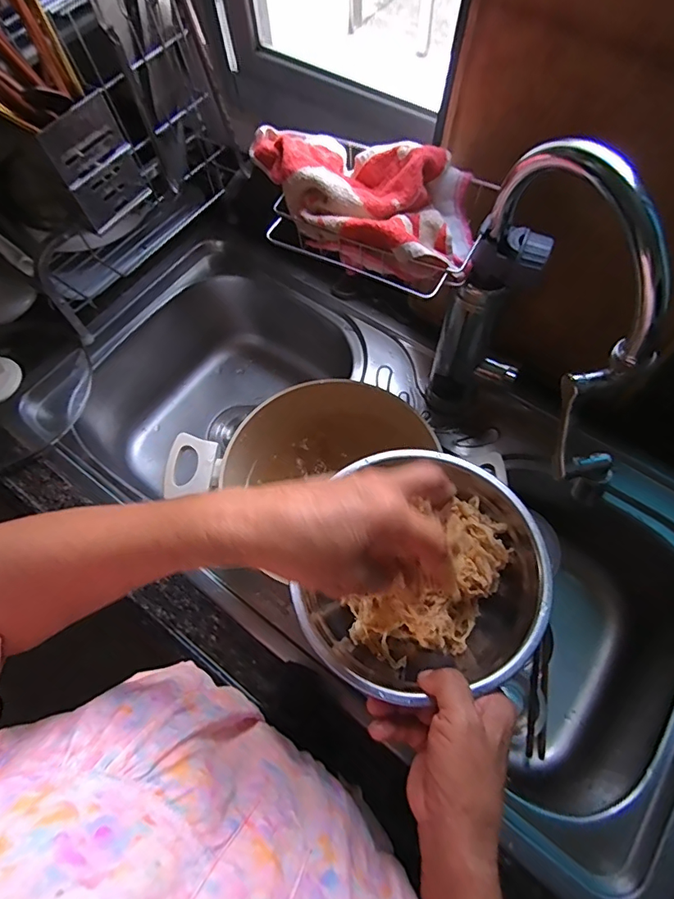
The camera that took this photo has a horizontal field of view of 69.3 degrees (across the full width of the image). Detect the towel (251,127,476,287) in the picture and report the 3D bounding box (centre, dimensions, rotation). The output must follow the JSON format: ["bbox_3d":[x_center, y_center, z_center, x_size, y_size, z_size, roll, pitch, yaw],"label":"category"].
[{"bbox_3d":[0.024,-0.223,0.428,0.216,0.067,0.112,32,70,17],"label":"towel"}]

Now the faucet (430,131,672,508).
[{"bbox_3d":[0.167,-0.056,0.435,0.056,0.330,0.213,-18,65,-5],"label":"faucet"}]

